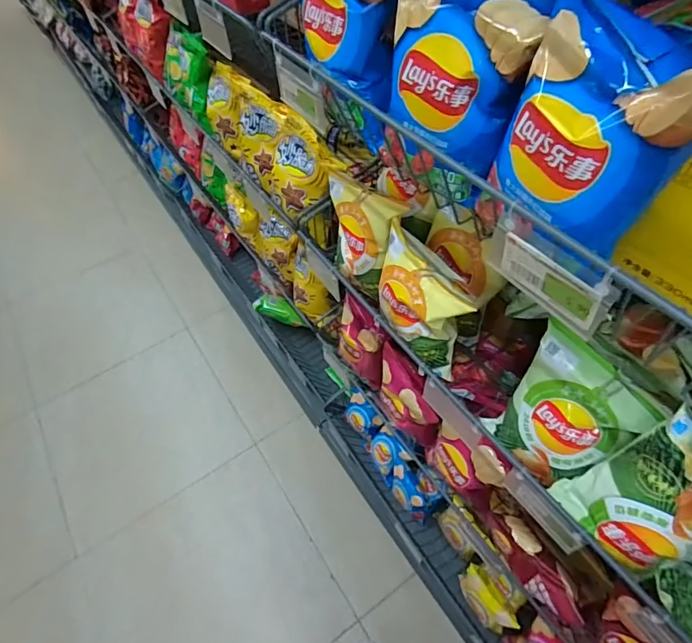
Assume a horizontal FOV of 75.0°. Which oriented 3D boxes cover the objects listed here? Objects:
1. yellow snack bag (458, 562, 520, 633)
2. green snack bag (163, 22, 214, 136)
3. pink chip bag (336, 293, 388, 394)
[{"bbox_3d":[0.289,0.583,0.938,0.050,0.104,0.130,-32,58,-18],"label":"yellow snack bag"},{"bbox_3d":[-0.355,-0.555,1.003,0.072,0.154,0.265,-30,57,-17],"label":"green snack bag"},{"bbox_3d":[0.031,0.047,0.904,0.061,0.142,0.140,-32,58,-18],"label":"pink chip bag"}]

